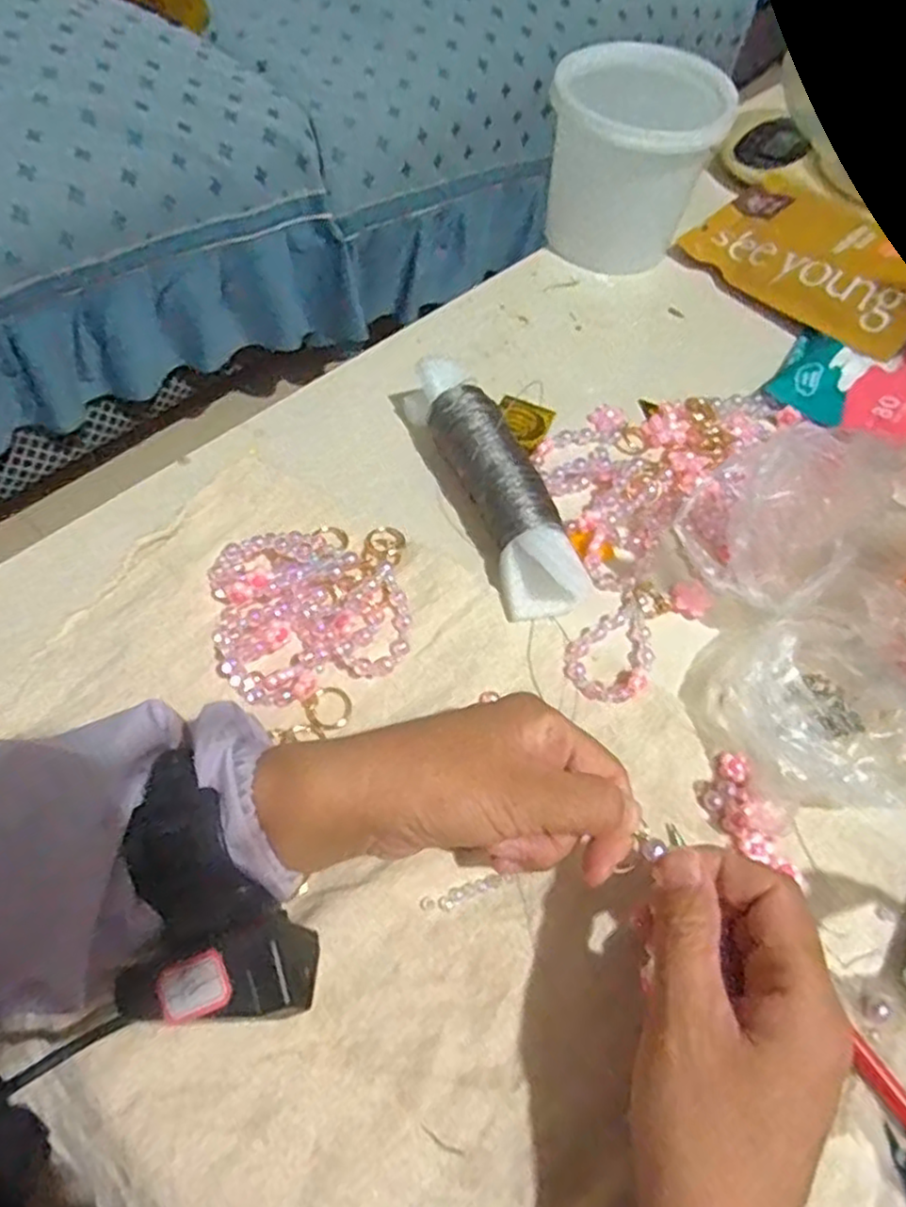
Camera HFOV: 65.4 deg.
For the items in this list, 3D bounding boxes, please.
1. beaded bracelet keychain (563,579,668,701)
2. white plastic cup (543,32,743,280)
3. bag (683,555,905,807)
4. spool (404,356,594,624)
[{"bbox_3d":[0.098,0.020,0.393,0.044,0.009,0.082,40,66,17],"label":"beaded bracelet keychain"},{"bbox_3d":[0.134,-0.337,0.549,0.122,0.120,0.110,12,61,4],"label":"white plastic cup"},{"bbox_3d":[0.187,0.041,0.349,0.102,0.072,0.106,-33,68,-19],"label":"bag"},{"bbox_3d":[0.021,-0.077,0.426,0.046,0.039,0.187,-19,64,-13],"label":"spool"}]

